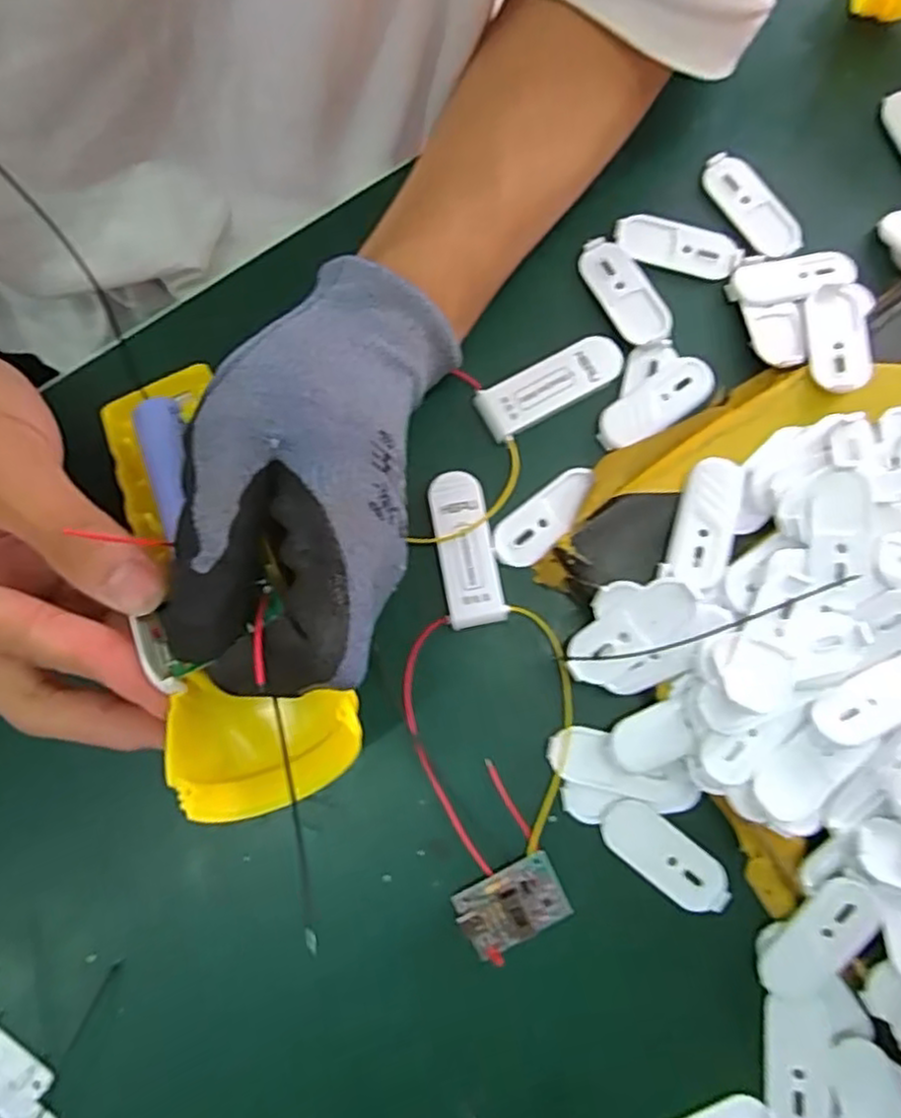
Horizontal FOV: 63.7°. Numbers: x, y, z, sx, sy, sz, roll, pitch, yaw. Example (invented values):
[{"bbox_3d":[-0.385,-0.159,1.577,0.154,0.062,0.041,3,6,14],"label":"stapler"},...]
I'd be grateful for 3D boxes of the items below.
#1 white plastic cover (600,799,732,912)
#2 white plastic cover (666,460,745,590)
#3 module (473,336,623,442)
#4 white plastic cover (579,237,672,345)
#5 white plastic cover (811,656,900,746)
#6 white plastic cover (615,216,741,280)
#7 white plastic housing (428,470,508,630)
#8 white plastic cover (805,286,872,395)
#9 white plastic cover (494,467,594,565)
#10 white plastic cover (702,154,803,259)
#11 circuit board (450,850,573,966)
[{"bbox_3d":[0.075,0.104,0.254,0.048,0.004,0.019,39,84,5],"label":"white plastic cover"},{"bbox_3d":[0.091,-0.013,0.260,0.020,0.006,0.047,15,82,2],"label":"white plastic cover"},{"bbox_3d":[0.039,-0.069,0.281,0.058,0.004,0.021,-29,83,-4],"label":"module"},{"bbox_3d":[0.069,-0.106,0.289,0.020,0.004,0.049,-28,83,-4],"label":"white plastic cover"},{"bbox_3d":[0.141,0.045,0.236,0.048,0.007,0.017,-26,83,-4],"label":"white plastic cover"},{"bbox_3d":[0.092,-0.127,0.295,0.050,0.006,0.017,15,82,2],"label":"white plastic cover"},{"bbox_3d":[0.005,-0.004,0.272,0.021,0.008,0.057,-11,82,-2],"label":"white plastic housing"},{"bbox_3d":[0.146,-0.084,0.274,0.019,0.012,0.046,5,78,3],"label":"white plastic cover"},{"bbox_3d":[0.037,-0.015,0.275,0.046,0.005,0.019,-39,84,-5],"label":"white plastic cover"},{"bbox_3d":[0.123,-0.145,0.296,0.018,0.005,0.050,-36,84,-5],"label":"white plastic cover"},{"bbox_3d":[0.021,0.120,0.250,0.036,0.011,0.025,-29,83,-4],"label":"circuit board"}]

